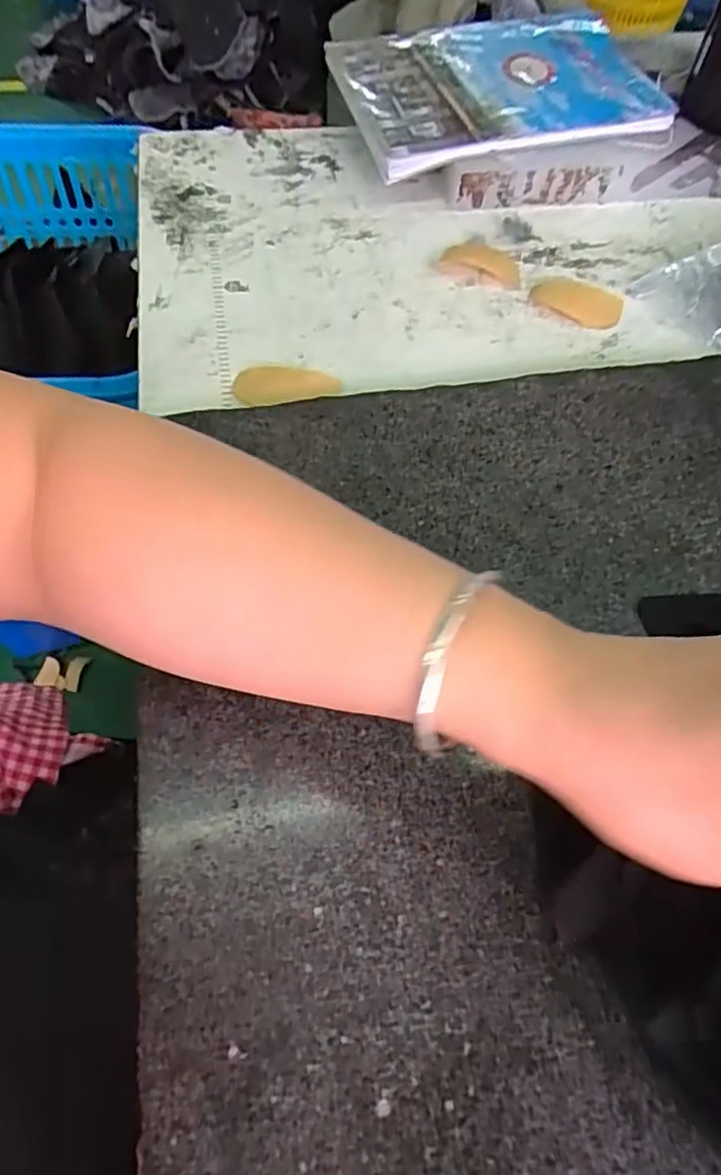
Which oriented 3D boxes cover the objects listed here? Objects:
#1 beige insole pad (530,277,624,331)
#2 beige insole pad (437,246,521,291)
[{"bbox_3d":[0.158,-0.209,0.480,0.063,0.005,0.045,23,61,9],"label":"beige insole pad"},{"bbox_3d":[0.088,-0.240,0.489,0.060,0.007,0.042,5,60,-1],"label":"beige insole pad"}]

